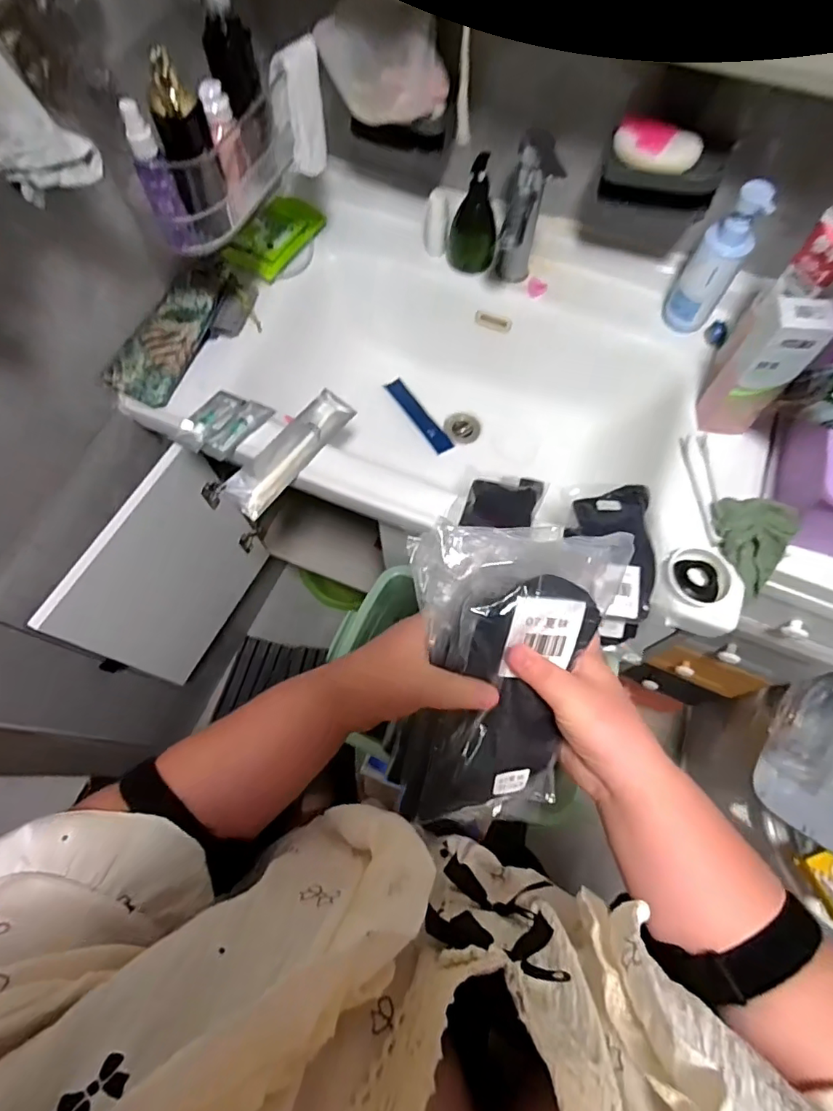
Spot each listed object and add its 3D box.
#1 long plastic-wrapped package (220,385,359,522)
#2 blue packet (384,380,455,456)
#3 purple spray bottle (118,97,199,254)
[{"bbox_3d":[-0.151,-0.133,0.651,0.052,0.011,0.214,40,57,-9],"label":"long plastic-wrapped package"},{"bbox_3d":[0.004,-0.225,0.843,0.032,0.008,0.154,-31,71,-13],"label":"blue packet"},{"bbox_3d":[-0.248,-0.357,0.504,0.029,0.122,0.025,-21,69,-10],"label":"purple spray bottle"}]

